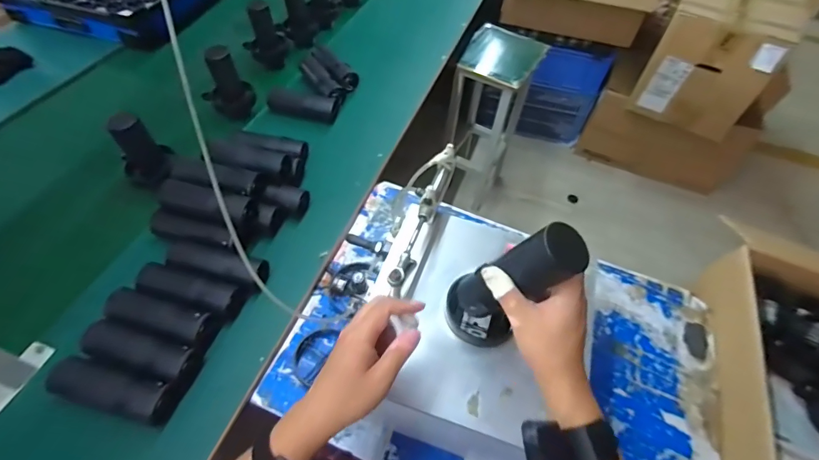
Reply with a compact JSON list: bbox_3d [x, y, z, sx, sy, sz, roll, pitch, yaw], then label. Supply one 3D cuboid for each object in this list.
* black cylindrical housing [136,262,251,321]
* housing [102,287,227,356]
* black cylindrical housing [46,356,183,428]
[{"bbox_3d":[-0.362,0.103,0.682,0.167,0.045,0.057,13,54,5],"label":"black cylindrical housing"},{"bbox_3d":[-0.390,0.138,0.644,0.164,0.057,0.058,15,54,7],"label":"housing"},{"bbox_3d":[-0.420,0.226,0.582,0.173,0.046,0.057,13,54,5],"label":"black cylindrical housing"}]

